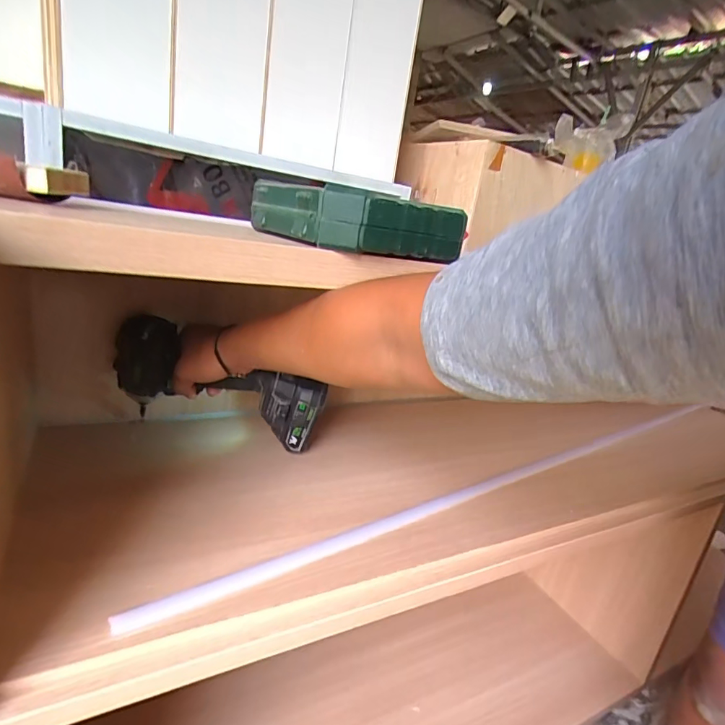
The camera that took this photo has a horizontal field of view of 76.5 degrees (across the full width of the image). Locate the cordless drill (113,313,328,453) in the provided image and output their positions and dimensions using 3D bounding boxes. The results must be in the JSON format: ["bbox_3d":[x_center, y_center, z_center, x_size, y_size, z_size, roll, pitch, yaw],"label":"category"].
[{"bbox_3d":[-0.162,0.030,0.546,0.237,0.113,0.090,20,16,-8],"label":"cordless drill"}]

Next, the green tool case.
[{"bbox_3d":[-0.009,-0.125,0.404,0.129,0.044,0.145,-5,21,-38],"label":"green tool case"}]

